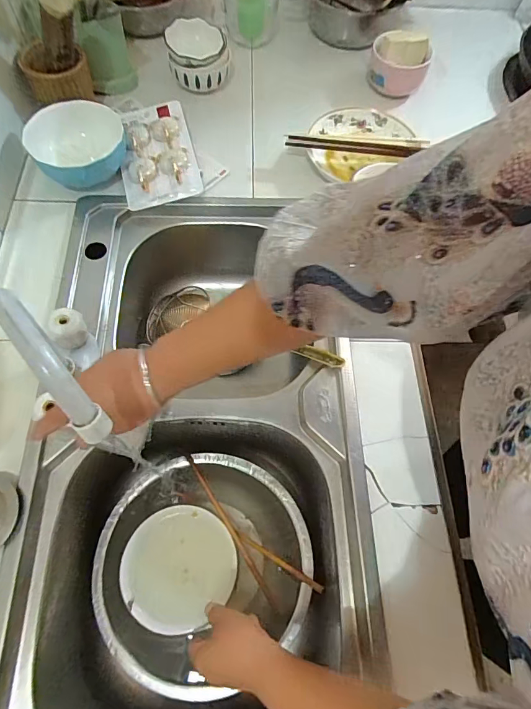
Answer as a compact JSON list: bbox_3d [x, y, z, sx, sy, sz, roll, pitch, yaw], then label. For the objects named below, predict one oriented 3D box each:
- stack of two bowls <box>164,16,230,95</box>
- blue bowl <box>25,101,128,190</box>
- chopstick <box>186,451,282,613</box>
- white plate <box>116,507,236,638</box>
[{"bbox_3d":[-0.117,-0.524,0.724,0.104,0.078,0.093,-8,67,-7],"label":"stack of two bowls"},{"bbox_3d":[-0.287,-0.317,0.637,0.142,0.073,0.122,-17,69,-10],"label":"blue bowl"},{"bbox_3d":[-0.048,0.241,0.567,0.010,0.014,0.228,-31,72,-15],"label":"chopstick"},{"bbox_3d":[-0.115,0.280,0.548,0.145,0.030,0.139,-42,75,-18],"label":"white plate"}]

